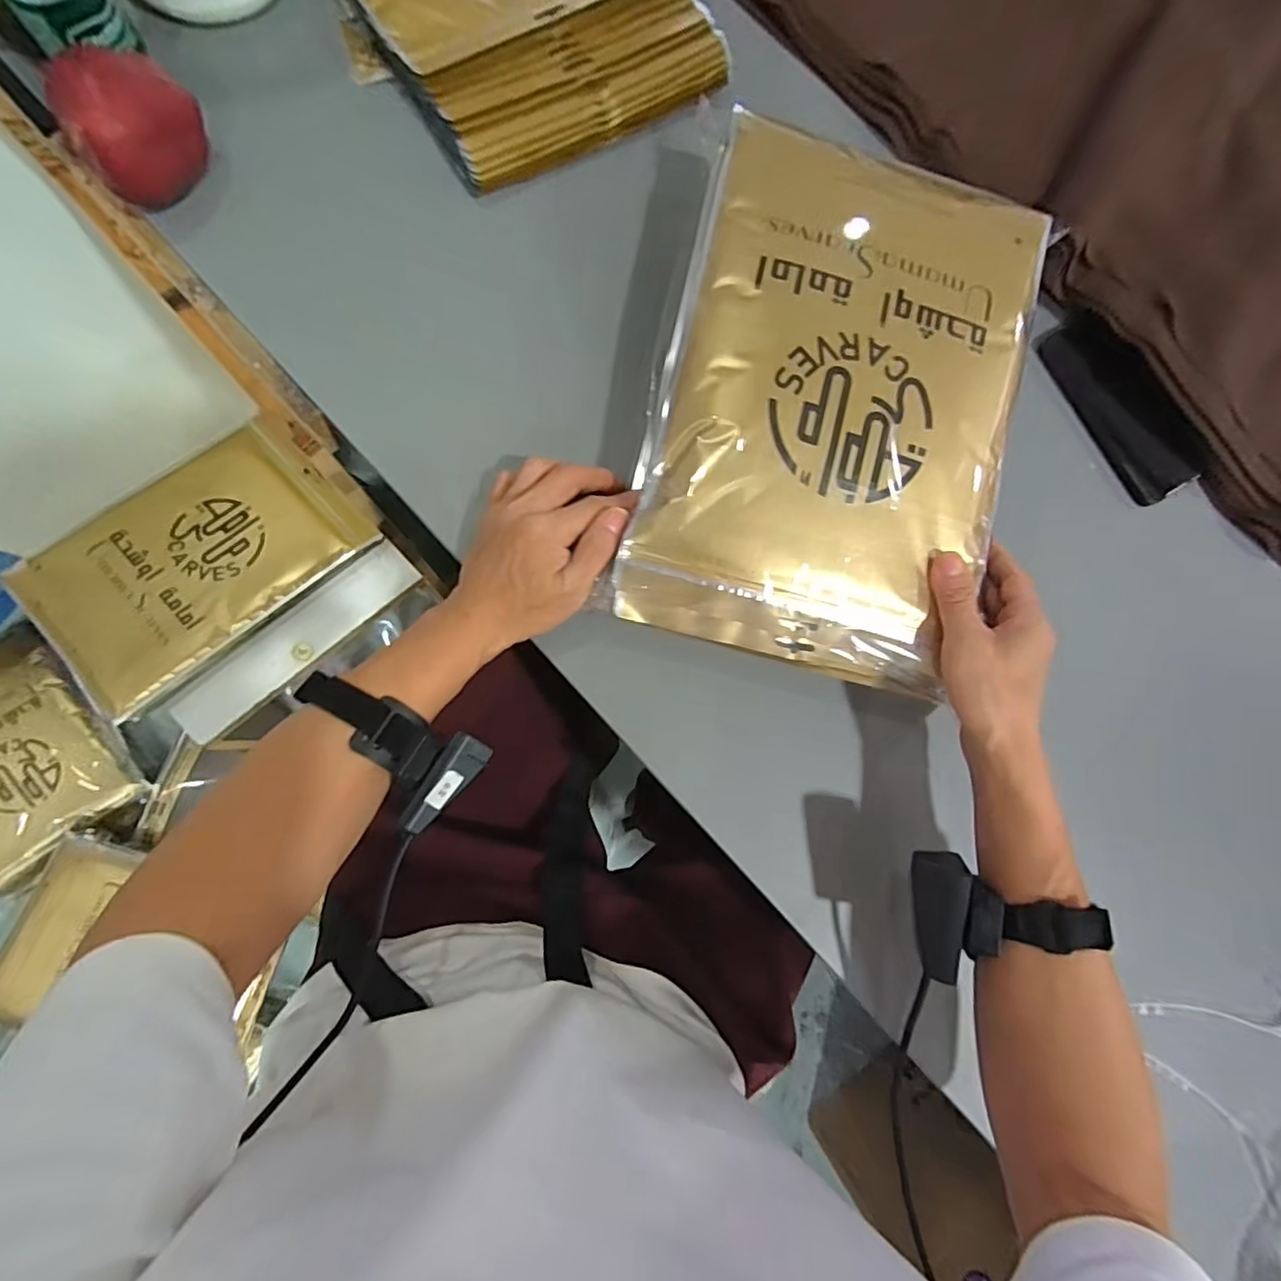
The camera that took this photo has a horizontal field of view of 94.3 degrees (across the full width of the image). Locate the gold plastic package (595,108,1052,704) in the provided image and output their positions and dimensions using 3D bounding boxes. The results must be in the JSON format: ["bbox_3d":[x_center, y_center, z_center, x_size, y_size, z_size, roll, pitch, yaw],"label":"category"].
[{"bbox_3d":[0.135,-0.162,0.404,0.241,0.041,0.353,15,85,-4],"label":"gold plastic package"}]

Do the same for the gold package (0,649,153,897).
[{"bbox_3d":[-0.960,0.180,0.914,0.243,0.062,0.336,-33,87,-11],"label":"gold package"}]

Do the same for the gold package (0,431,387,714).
[{"bbox_3d":[-0.560,-0.102,0.745,0.359,0.065,0.240,-43,89,-11],"label":"gold package"}]

